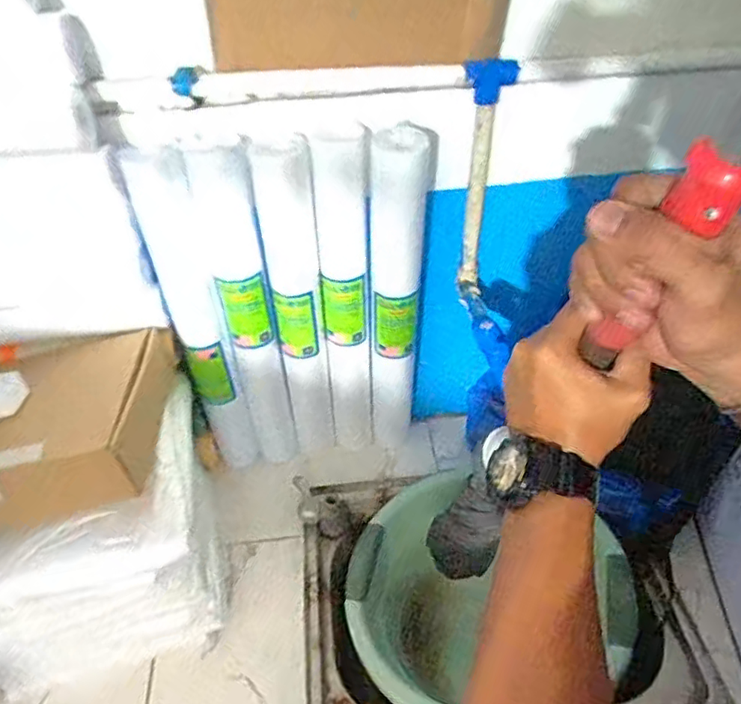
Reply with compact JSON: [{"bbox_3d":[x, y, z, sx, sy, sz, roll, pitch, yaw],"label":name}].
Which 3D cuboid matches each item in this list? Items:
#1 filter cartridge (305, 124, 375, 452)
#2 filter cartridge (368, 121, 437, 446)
[{"bbox_3d":[-0.029,-0.056,0.812,0.063,0.486,0.068,-2,43,0],"label":"filter cartridge"},{"bbox_3d":[0.036,-0.049,0.810,0.067,0.519,0.077,0,44,3],"label":"filter cartridge"}]

